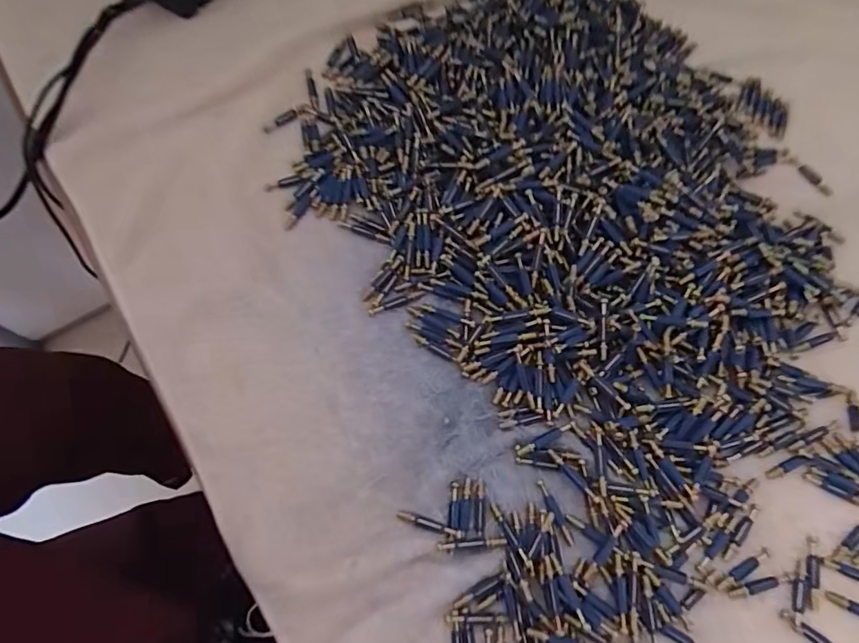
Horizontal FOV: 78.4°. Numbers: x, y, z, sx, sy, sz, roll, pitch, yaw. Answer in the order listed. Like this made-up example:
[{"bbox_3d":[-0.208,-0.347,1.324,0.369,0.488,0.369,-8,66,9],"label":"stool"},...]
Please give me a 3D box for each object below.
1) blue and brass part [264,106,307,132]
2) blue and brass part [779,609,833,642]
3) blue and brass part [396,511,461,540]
[{"bbox_3d":[-0.113,-0.158,0.410,0.035,0.005,0.009,-29,72,-11],"label":"blue and brass part"},{"bbox_3d":[0.218,0.179,0.297,0.041,0.004,0.007,36,73,12],"label":"blue and brass part"},{"bbox_3d":[0.000,0.119,0.311,0.038,0.005,0.006,17,70,5],"label":"blue and brass part"}]

